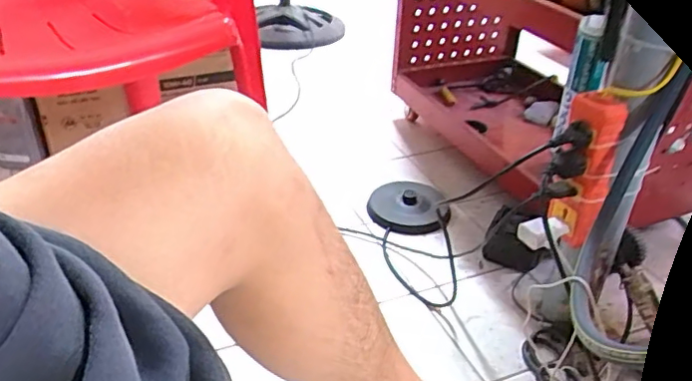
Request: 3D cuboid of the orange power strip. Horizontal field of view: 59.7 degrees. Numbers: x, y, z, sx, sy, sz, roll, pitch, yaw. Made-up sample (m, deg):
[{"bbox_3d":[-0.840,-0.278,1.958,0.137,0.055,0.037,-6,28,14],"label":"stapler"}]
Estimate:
[{"bbox_3d":[0.307,-0.025,0.785,0.071,0.196,0.033,27,41,33],"label":"orange power strip"}]

